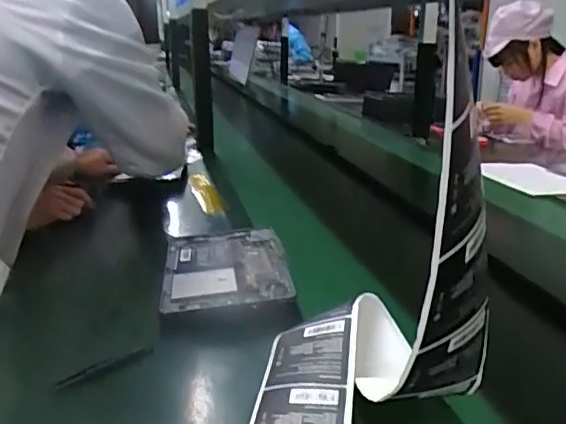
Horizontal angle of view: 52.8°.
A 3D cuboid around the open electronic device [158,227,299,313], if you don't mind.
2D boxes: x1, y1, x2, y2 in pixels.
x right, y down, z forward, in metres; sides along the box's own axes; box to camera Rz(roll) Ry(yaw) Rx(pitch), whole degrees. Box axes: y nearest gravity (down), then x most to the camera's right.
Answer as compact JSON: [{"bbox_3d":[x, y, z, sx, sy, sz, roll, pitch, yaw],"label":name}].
[{"bbox_3d":[-0.081,0.076,0.803,0.168,0.015,0.239,-6,18,-6],"label":"open electronic device"}]

